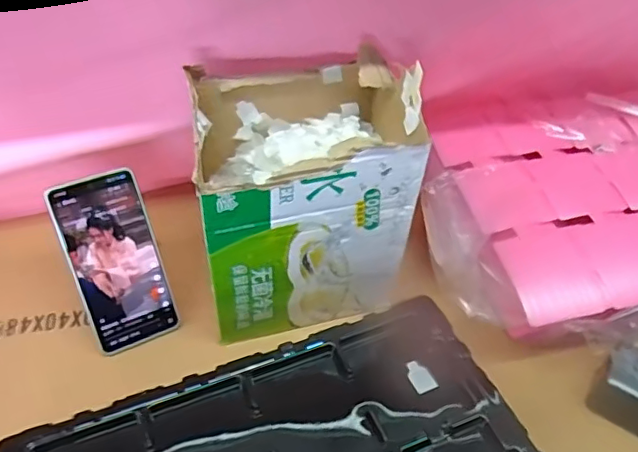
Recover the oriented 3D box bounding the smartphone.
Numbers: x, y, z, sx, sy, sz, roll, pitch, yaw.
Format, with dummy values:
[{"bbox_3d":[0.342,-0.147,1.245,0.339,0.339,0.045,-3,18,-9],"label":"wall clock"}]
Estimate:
[{"bbox_3d":[-0.189,0.035,0.535,0.077,0.169,0.007,-21,19,-24],"label":"smartphone"}]

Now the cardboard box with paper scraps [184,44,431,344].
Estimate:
[{"bbox_3d":[-0.019,-0.030,0.545,0.182,0.215,0.149,-8,47,-13],"label":"cardboard box with paper scraps"}]

